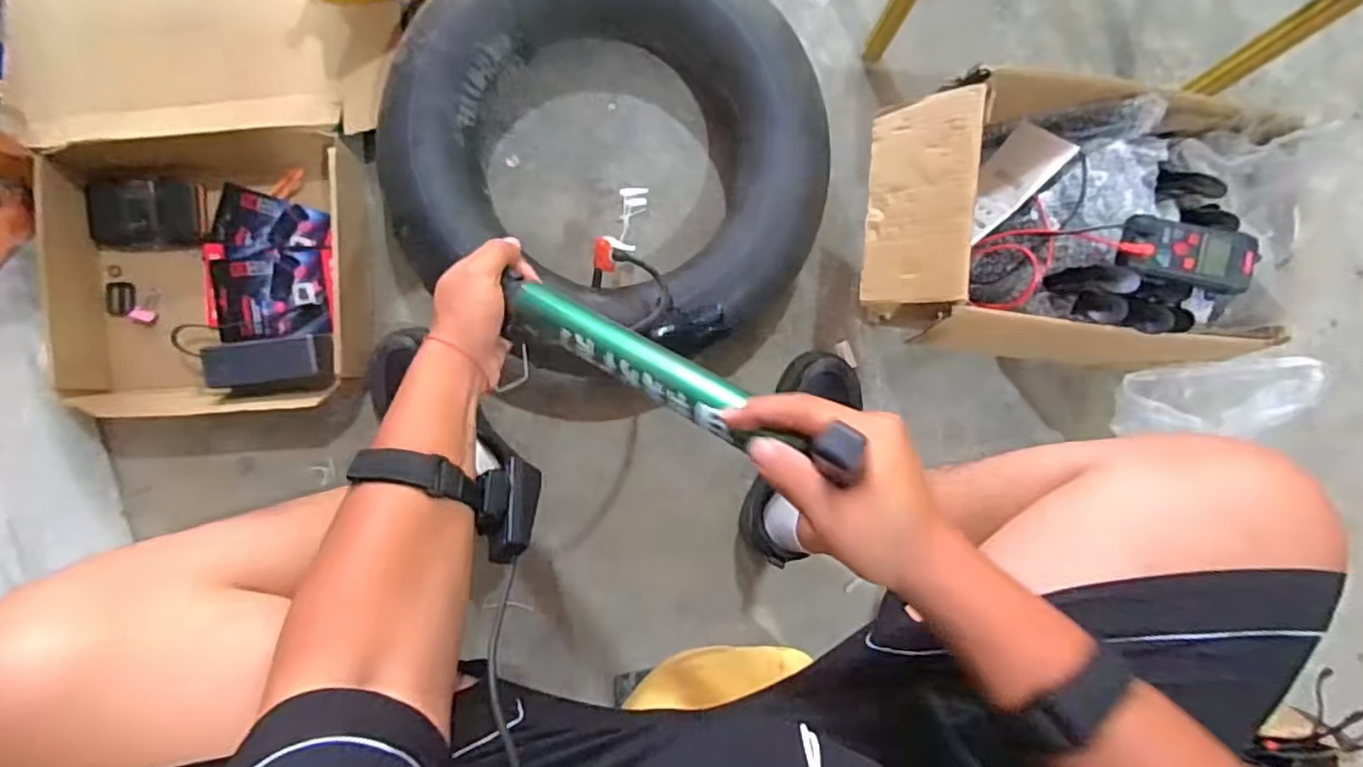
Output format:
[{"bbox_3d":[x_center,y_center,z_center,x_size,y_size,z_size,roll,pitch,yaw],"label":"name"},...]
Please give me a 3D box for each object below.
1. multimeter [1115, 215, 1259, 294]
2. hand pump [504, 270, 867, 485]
[{"bbox_3d":[0.475,-0.123,0.601,0.111,0.033,0.058,12,88,-6],"label":"multimeter"},{"bbox_3d":[-0.015,-0.008,0.407,0.294,0.039,0.036,27,88,37],"label":"hand pump"}]

